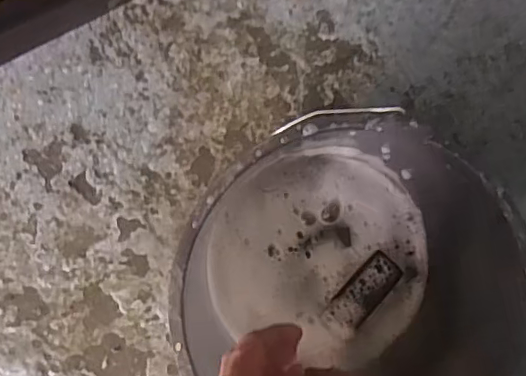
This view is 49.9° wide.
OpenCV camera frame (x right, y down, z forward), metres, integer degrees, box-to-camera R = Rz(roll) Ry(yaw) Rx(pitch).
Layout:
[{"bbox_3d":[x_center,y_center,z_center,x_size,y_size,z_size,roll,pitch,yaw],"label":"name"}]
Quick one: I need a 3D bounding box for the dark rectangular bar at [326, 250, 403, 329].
[{"bbox_3d":[0.122,0.123,0.676,0.099,0.013,0.042,-44,96,-12],"label":"dark rectangular bar"}]

